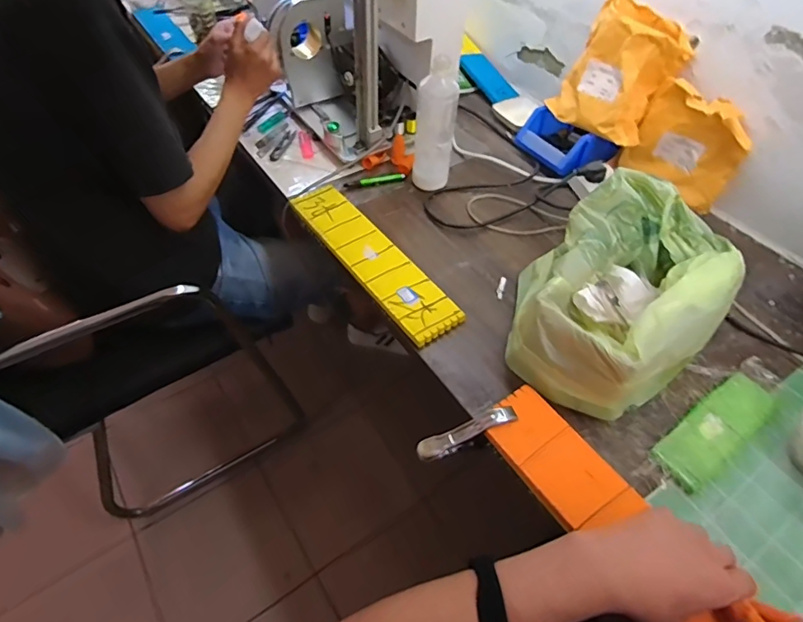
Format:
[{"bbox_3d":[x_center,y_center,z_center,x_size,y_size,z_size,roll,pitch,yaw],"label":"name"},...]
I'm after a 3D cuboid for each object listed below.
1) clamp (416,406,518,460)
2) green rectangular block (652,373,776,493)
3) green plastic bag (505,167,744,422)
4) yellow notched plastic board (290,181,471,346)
[{"bbox_3d":[0.075,0.140,0.542,0.117,0.022,0.024,-25,55,-2],"label":"clamp"},{"bbox_3d":[0.366,0.134,0.550,0.178,0.013,0.056,-30,58,-24],"label":"green rectangular block"},{"bbox_3d":[0.274,-0.029,0.601,0.316,0.125,0.226,-37,61,-27],"label":"green plastic bag"},{"bbox_3d":[-0.045,-0.083,0.717,0.087,0.018,0.343,-28,57,-23],"label":"yellow notched plastic board"}]

